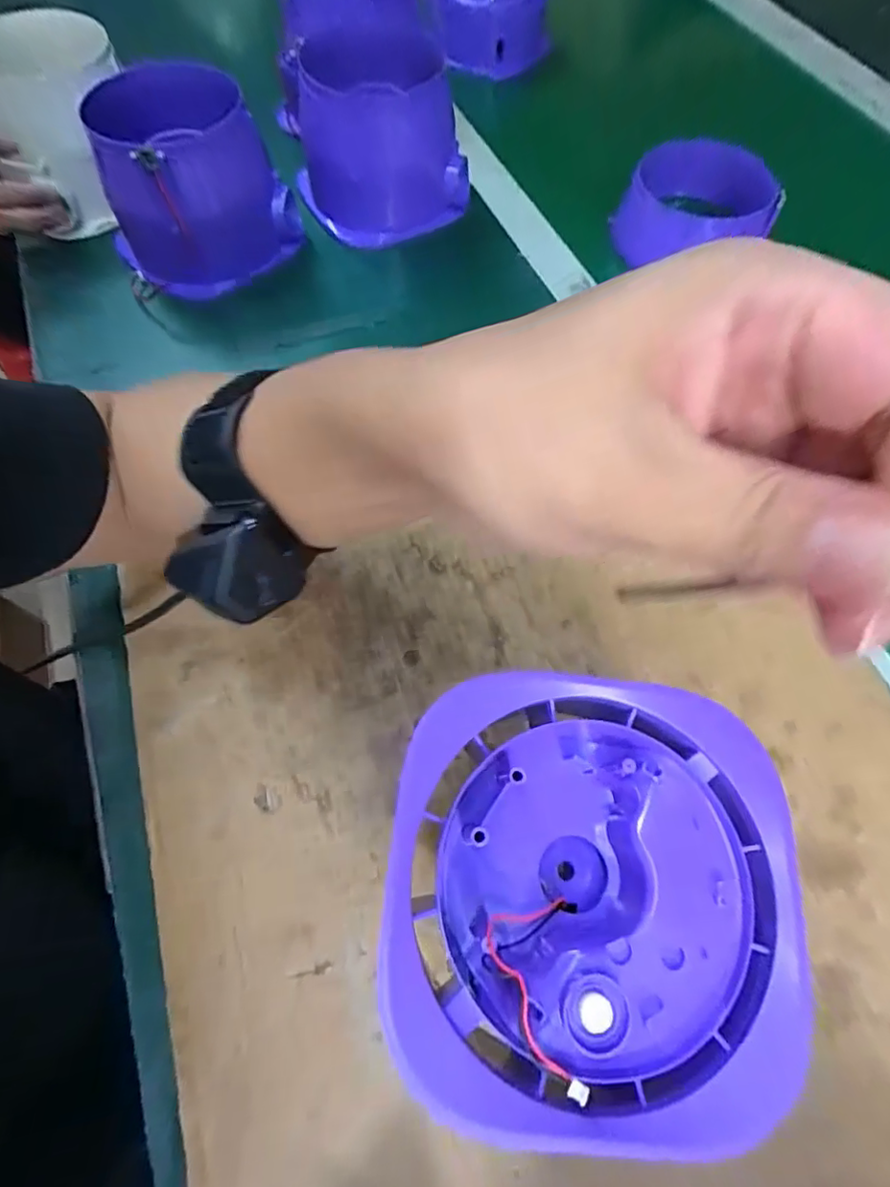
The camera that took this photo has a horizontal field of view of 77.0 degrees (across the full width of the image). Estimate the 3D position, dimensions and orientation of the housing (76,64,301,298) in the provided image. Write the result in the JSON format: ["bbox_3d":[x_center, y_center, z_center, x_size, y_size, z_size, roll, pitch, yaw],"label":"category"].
[{"bbox_3d":[-0.198,-0.333,0.447,0.138,0.099,0.148,-16,64,-8],"label":"housing"}]

